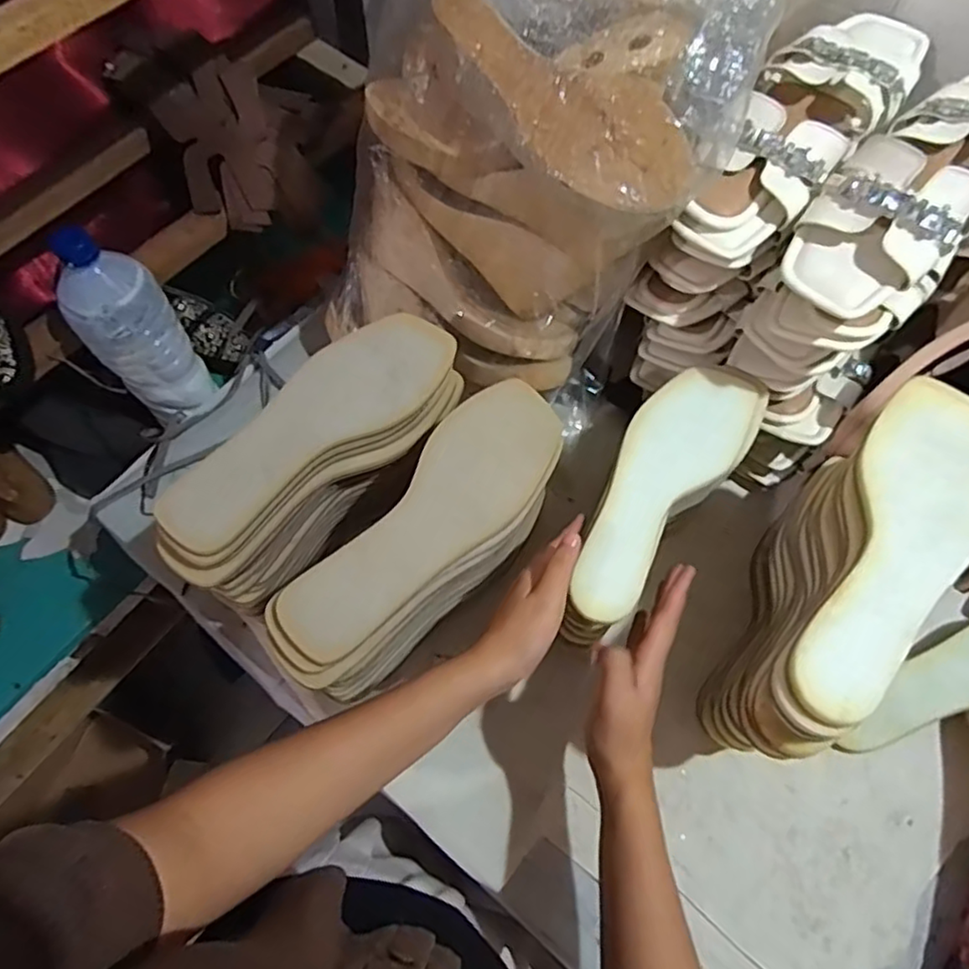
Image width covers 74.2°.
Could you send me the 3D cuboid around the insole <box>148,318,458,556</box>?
[{"bbox_3d":[-0.123,-0.046,0.459,0.077,0.017,0.234,42,70,17],"label":"insole"}]

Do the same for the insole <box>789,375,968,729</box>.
[{"bbox_3d":[0.251,0.035,0.385,0.078,0.011,0.237,32,68,13],"label":"insole"}]

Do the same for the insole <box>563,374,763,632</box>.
[{"bbox_3d":[0.138,-0.005,0.494,0.082,0.013,0.248,32,68,13],"label":"insole"}]

